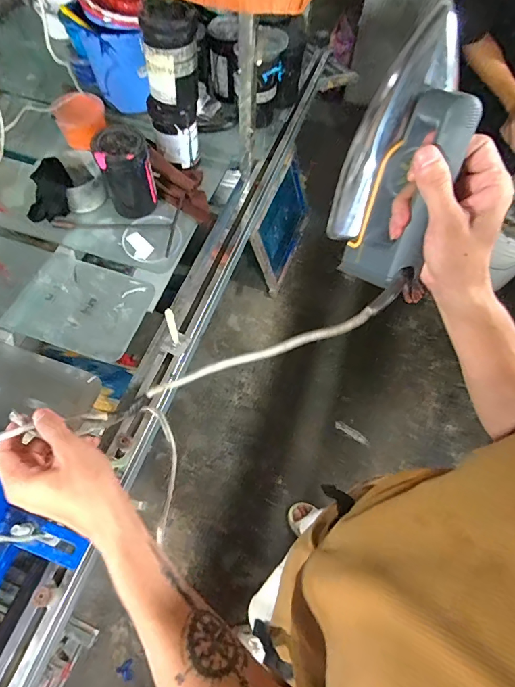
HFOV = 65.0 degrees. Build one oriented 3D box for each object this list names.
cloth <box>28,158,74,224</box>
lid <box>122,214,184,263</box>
[{"bbox_3d":[-0.471,-0.345,0.928,0.084,0.025,0.143,16,102,-15],"label":"cloth"},{"bbox_3d":[-0.236,-0.236,0.912,0.130,0.027,0.124,0,60,0],"label":"lid"}]

